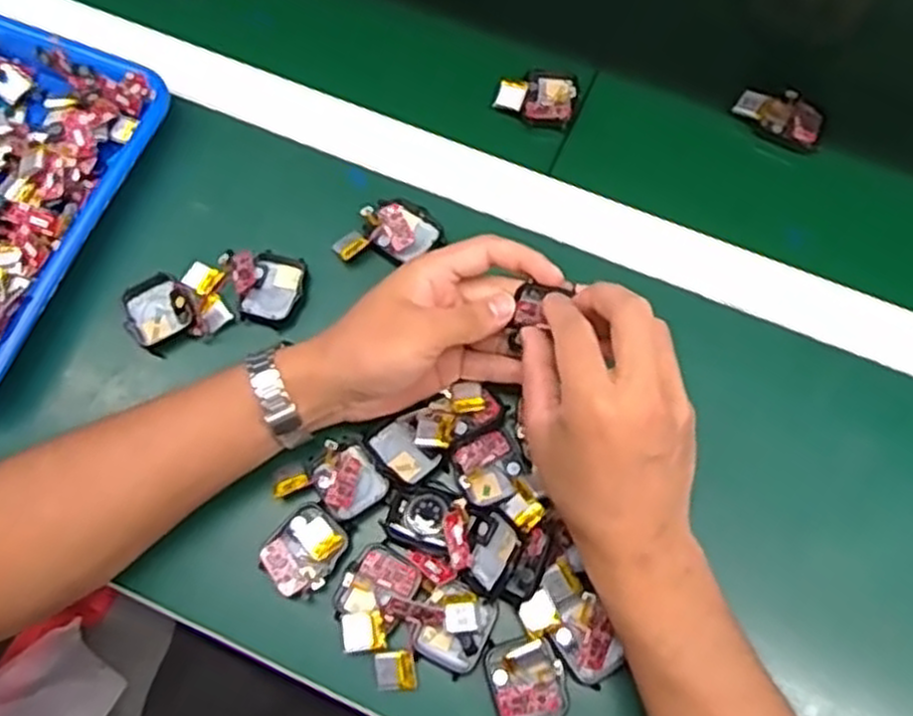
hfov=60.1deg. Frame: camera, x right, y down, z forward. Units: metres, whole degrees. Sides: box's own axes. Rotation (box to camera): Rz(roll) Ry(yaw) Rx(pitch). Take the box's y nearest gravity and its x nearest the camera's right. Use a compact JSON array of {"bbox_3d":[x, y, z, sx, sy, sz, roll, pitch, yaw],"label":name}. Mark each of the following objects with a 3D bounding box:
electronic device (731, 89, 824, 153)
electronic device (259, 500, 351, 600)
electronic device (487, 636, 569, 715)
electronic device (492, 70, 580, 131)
[{"bbox_3d":[0.218,-0.164,0.531,0.058,0.011,0.035,25,73,10],"label":"electronic device"},{"bbox_3d":[-0.085,0.108,0.442,0.038,0.015,0.047,35,75,13],"label":"electronic device"},{"bbox_3d":[0.038,0.172,0.416,0.037,0.024,0.044,-15,71,-4],"label":"electronic device"},{"bbox_3d":[0.056,-0.180,0.544,0.052,0.014,0.045,19,72,8],"label":"electronic device"}]

